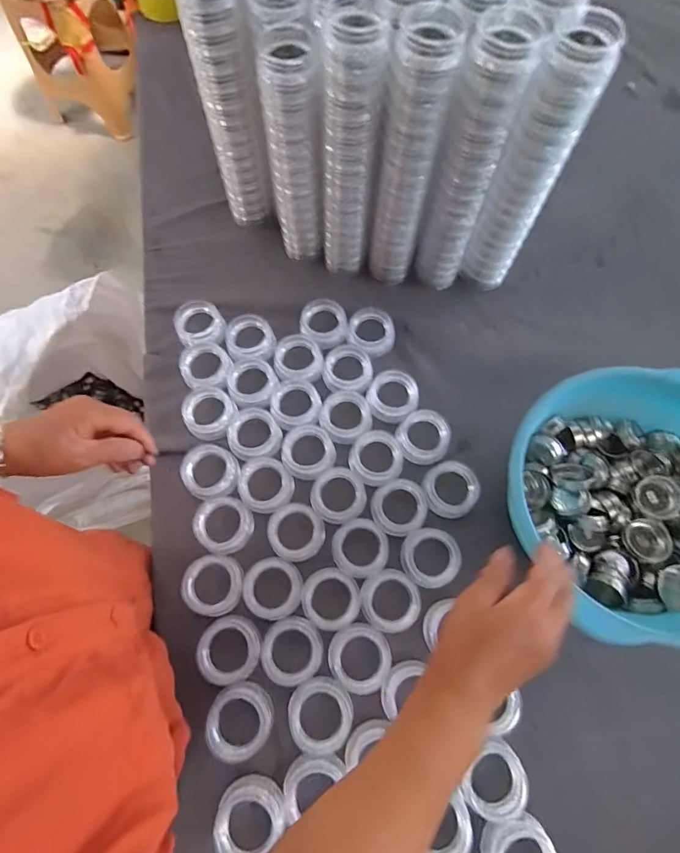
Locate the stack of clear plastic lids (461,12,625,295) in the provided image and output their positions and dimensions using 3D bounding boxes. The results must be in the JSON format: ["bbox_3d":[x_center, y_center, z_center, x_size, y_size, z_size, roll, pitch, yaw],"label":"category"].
[{"bbox_3d":[0.223,-0.299,0.528,0.062,0.317,0.064,20,71,7],"label":"stack of clear plastic lids"}]

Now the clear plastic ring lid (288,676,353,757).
[{"bbox_3d":[-0.020,0.304,0.454,0.065,0.025,0.066,0,70,0],"label":"clear plastic ring lid"}]

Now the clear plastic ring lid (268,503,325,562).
[{"bbox_3d":[-0.052,0.125,0.511,0.066,0.017,0.065,0,70,0],"label":"clear plastic ring lid"}]

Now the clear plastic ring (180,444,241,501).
[{"bbox_3d":[-0.162,0.055,0.534,0.068,0.013,0.072,0,70,0],"label":"clear plastic ring"}]

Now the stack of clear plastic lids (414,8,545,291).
[{"bbox_3d":[0.149,-0.302,0.529,0.063,0.302,0.074,12,70,4],"label":"stack of clear plastic lids"}]

